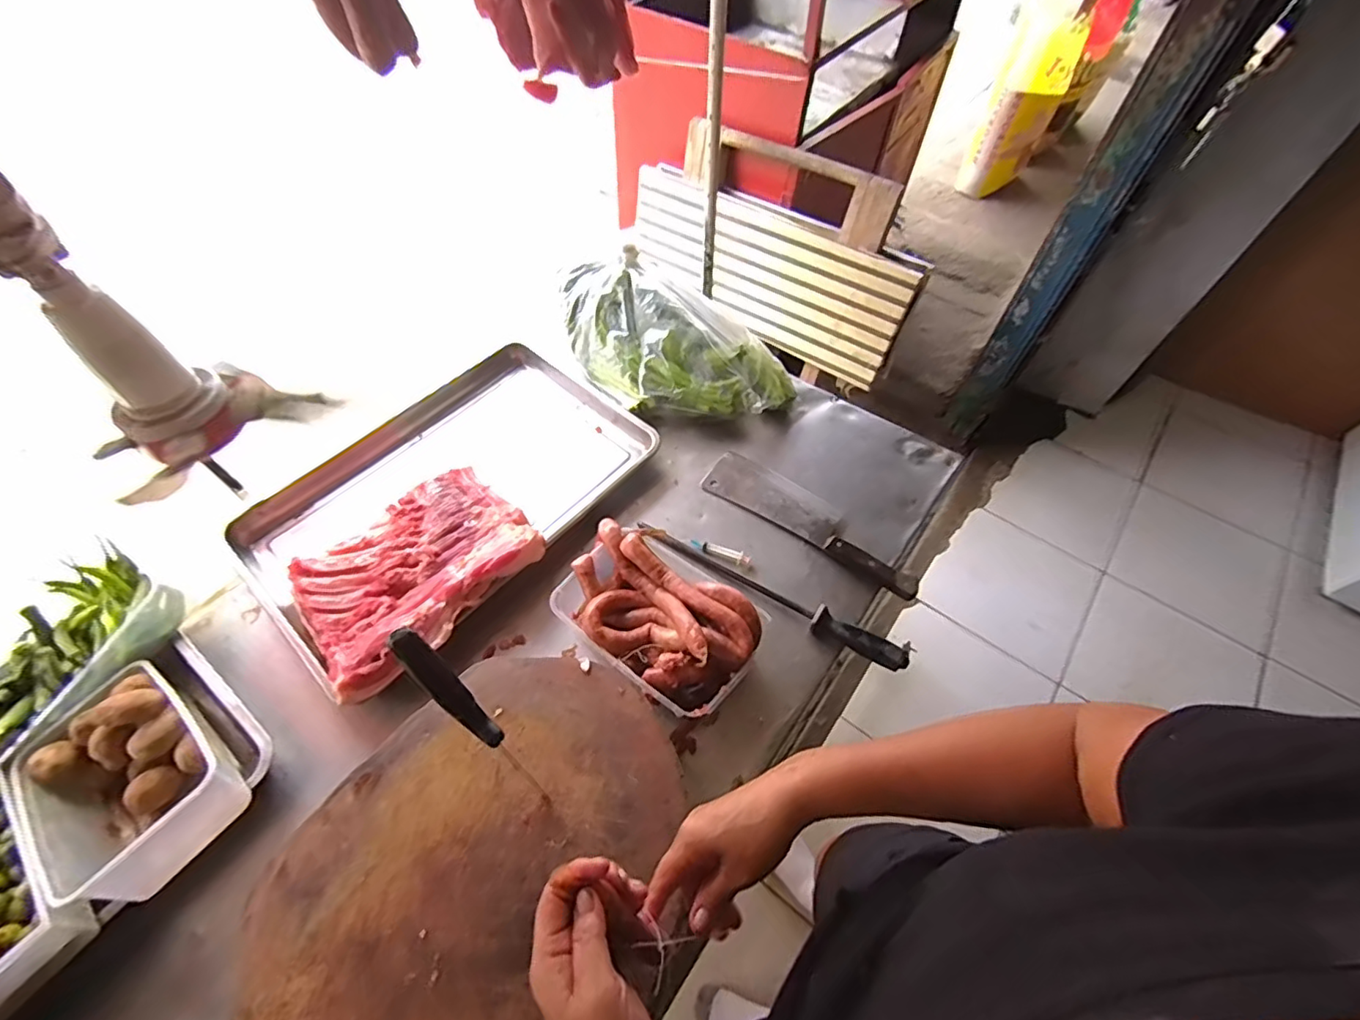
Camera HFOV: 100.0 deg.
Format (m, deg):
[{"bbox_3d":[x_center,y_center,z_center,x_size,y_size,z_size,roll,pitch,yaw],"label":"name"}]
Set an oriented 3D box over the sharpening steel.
[{"bbox_3d":[0.118,0.113,0.789,0.403,0.029,0.037,25,60,14],"label":"sharpening steel"}]

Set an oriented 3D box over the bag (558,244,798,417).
[{"bbox_3d":[-0.033,-0.269,0.970,0.431,0.144,0.215,28,61,17],"label":"bag"}]

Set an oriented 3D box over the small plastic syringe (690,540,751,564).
[{"bbox_3d":[0.060,0.061,0.843,0.089,0.008,0.021,18,58,10],"label":"small plastic syringe"}]

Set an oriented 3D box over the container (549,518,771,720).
[{"bbox_3d":[-0.028,0.128,0.743,0.270,0.099,0.182,35,63,20],"label":"container"}]

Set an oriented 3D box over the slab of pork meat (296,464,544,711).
[{"bbox_3d":[-0.361,0.075,0.789,0.298,0.041,0.235,-35,64,-21],"label":"slab of pork meat"}]

